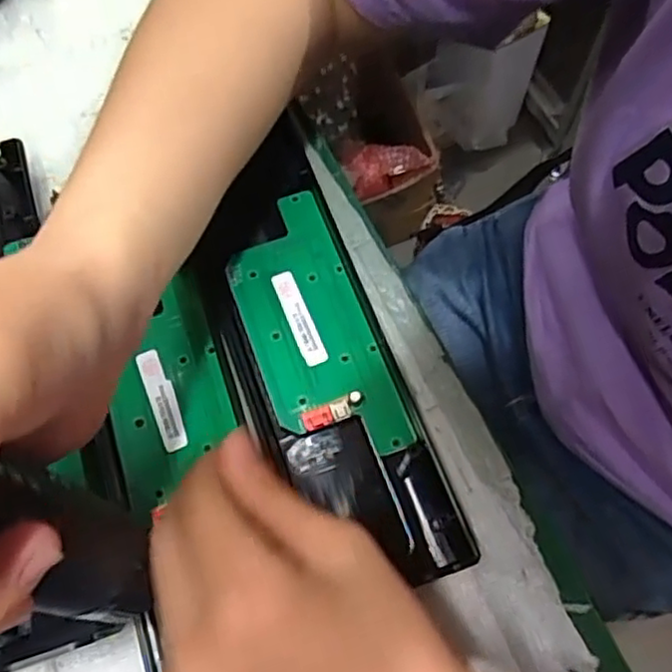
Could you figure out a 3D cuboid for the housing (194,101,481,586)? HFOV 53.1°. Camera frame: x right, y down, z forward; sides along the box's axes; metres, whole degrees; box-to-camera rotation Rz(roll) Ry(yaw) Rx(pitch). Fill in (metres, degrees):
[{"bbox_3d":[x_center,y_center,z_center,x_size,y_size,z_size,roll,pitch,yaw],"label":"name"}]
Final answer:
[{"bbox_3d":[-0.015,0.002,0.313,0.071,0.026,0.228,-19,70,-5],"label":"housing"}]

